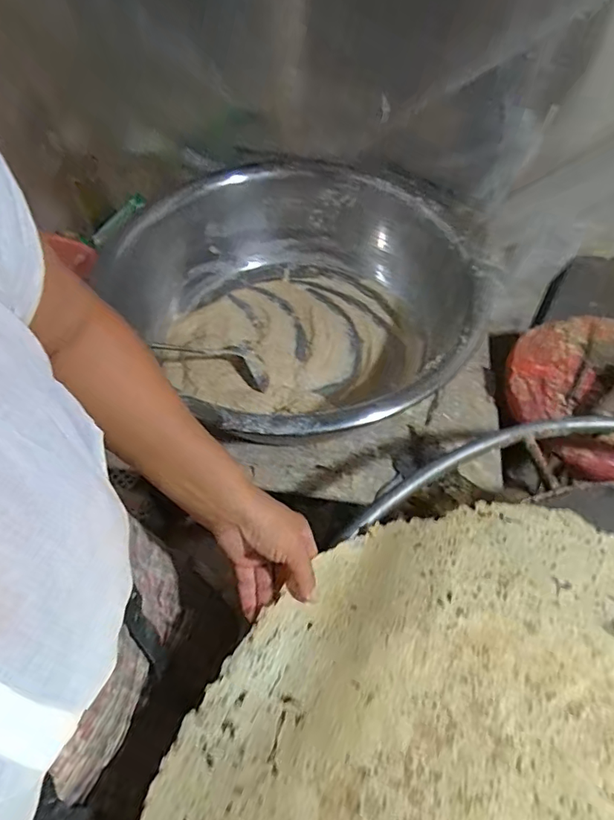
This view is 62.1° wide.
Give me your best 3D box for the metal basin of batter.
[{"bbox_3d":[-0.033,-0.234,0.930,0.537,0.183,0.500,-1,56,1],"label":"metal basin of batter"}]

